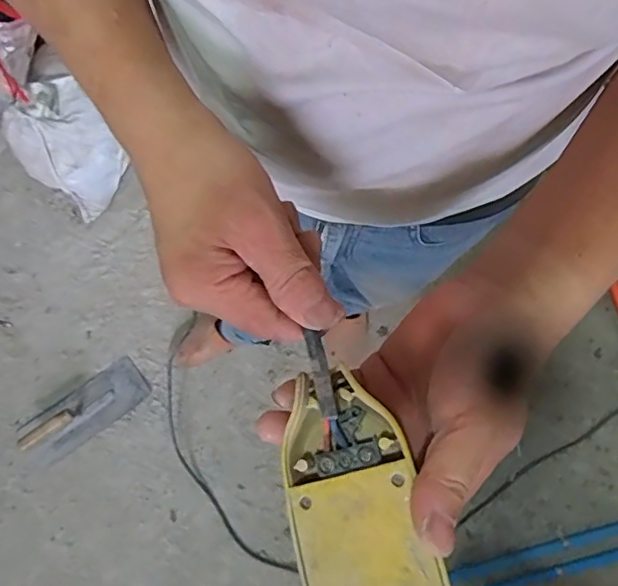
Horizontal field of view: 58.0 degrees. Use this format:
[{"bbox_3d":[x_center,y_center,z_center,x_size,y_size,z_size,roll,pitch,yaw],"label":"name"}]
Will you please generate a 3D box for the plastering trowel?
[{"bbox_3d":[-0.492,0.254,1.195,0.284,0.070,0.111,-36,81,-9],"label":"plastering trowel"}]

